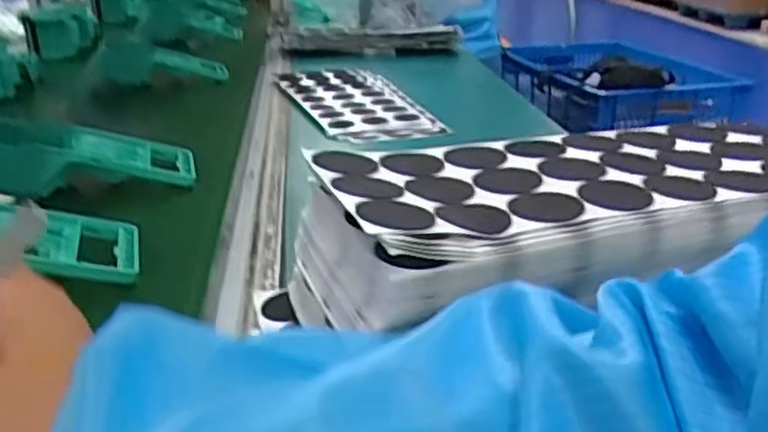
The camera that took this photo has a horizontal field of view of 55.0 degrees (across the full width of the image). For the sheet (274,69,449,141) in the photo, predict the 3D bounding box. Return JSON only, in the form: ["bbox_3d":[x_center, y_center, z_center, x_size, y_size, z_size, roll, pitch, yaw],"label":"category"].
[{"bbox_3d":[-0.038,-0.144,0.908,0.146,0.010,0.286,-7,27,-21],"label":"sheet"}]

